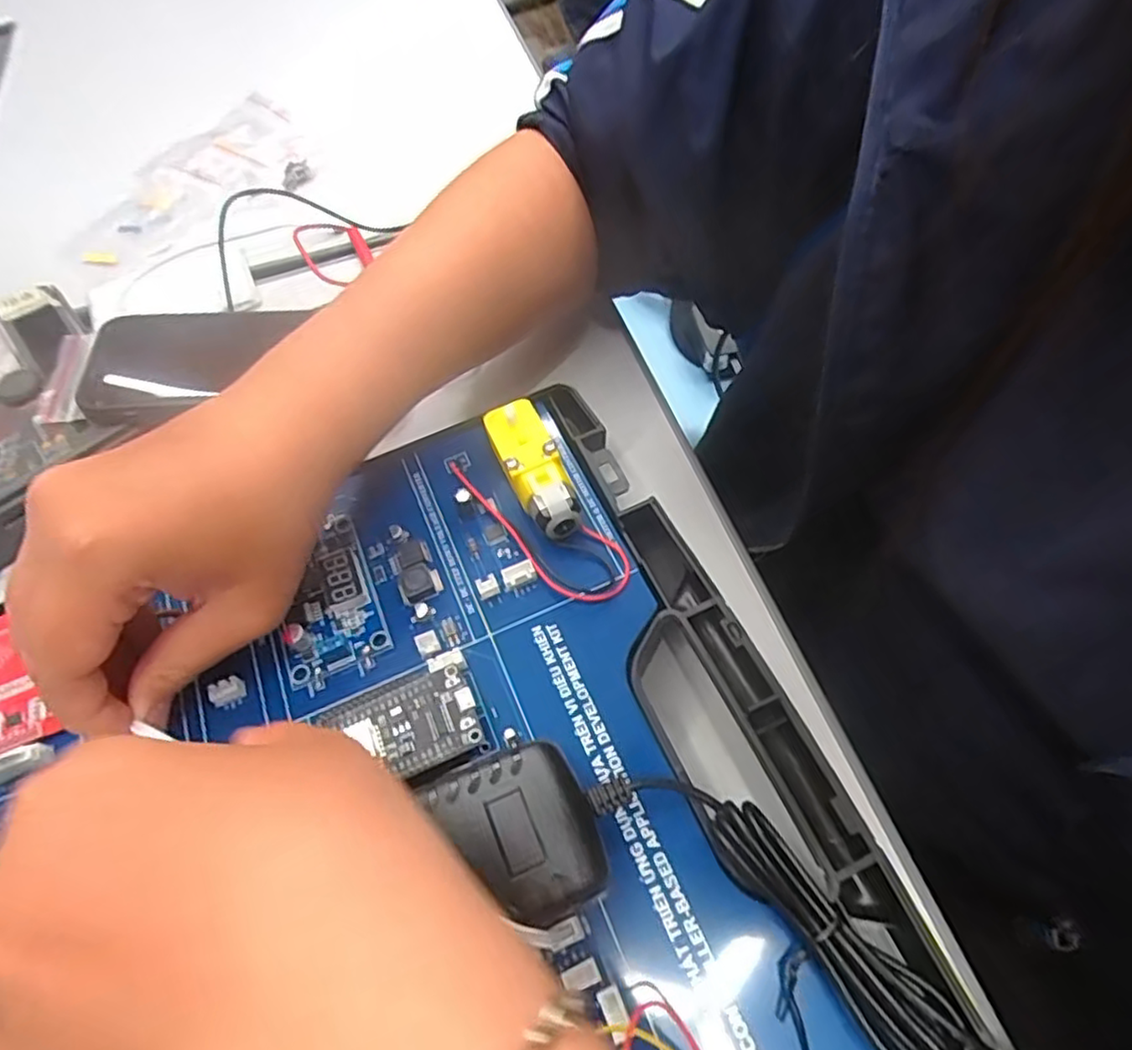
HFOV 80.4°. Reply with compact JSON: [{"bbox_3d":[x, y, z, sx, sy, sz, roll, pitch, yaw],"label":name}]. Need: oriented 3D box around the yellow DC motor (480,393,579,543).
[{"bbox_3d":[-0.012,-0.020,0.282,0.022,0.024,0.061,-24,60,-10],"label":"yellow DC motor"}]

